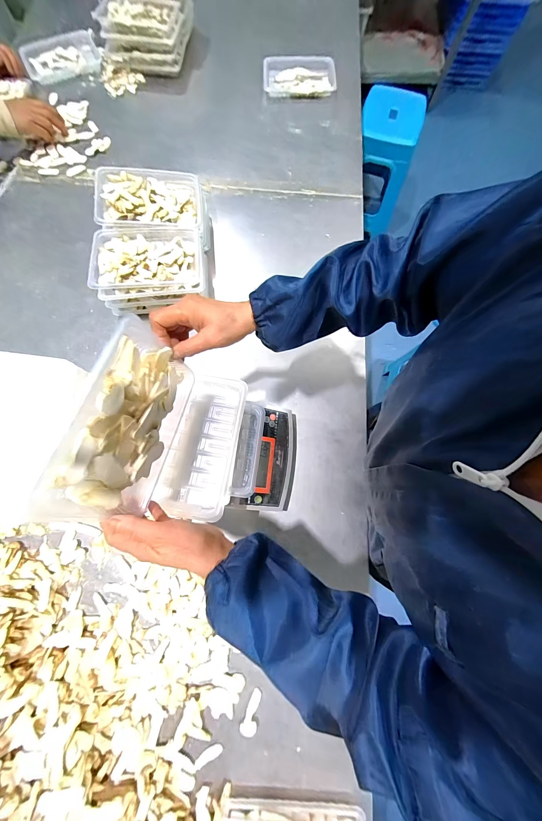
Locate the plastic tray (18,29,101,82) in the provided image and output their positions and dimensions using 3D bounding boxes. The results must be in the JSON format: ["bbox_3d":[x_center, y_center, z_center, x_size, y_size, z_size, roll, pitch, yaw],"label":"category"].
[{"bbox_3d":[-0.625,-1.058,0.798,0.212,0.034,0.141,-22,78,-5],"label":"plastic tray"}]

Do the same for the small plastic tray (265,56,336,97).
[{"bbox_3d":[0.084,-0.975,0.780,0.210,0.042,0.125,-2,77,-1],"label":"small plastic tray"}]

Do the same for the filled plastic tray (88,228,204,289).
[{"bbox_3d":[-0.252,-0.310,0.546,0.217,0.038,0.147,-8,76,-2],"label":"filled plastic tray"}]

